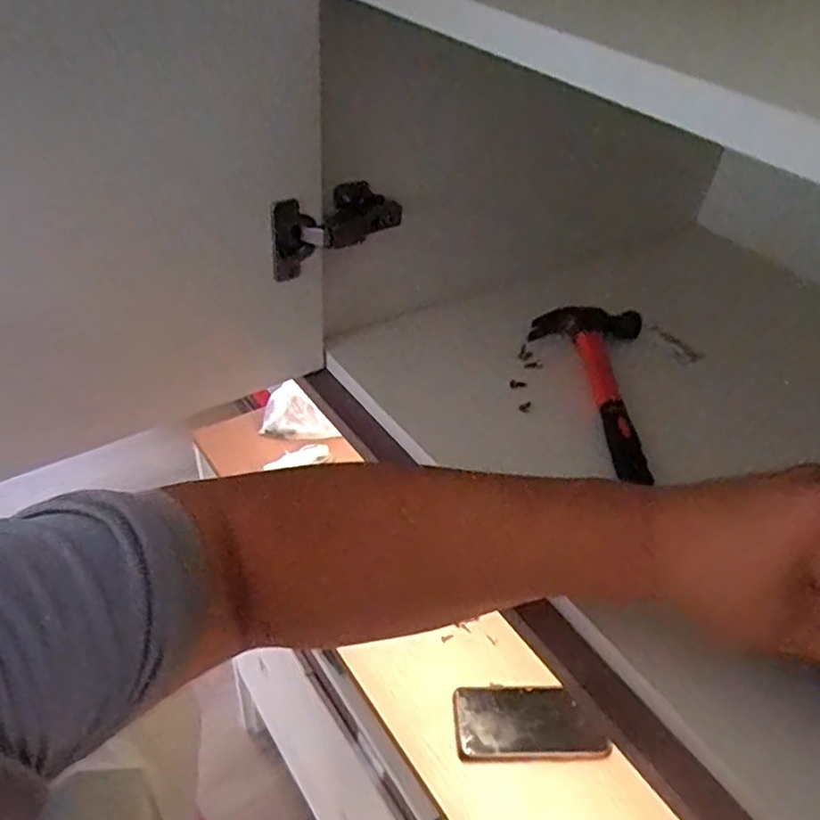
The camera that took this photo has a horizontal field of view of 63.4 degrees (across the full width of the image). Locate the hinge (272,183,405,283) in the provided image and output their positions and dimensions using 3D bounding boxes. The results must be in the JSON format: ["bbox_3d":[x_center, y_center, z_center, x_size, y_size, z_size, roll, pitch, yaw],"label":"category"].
[{"bbox_3d":[-0.059,-0.148,0.532,0.126,0.056,0.025,-31,53,-33],"label":"hinge"}]

